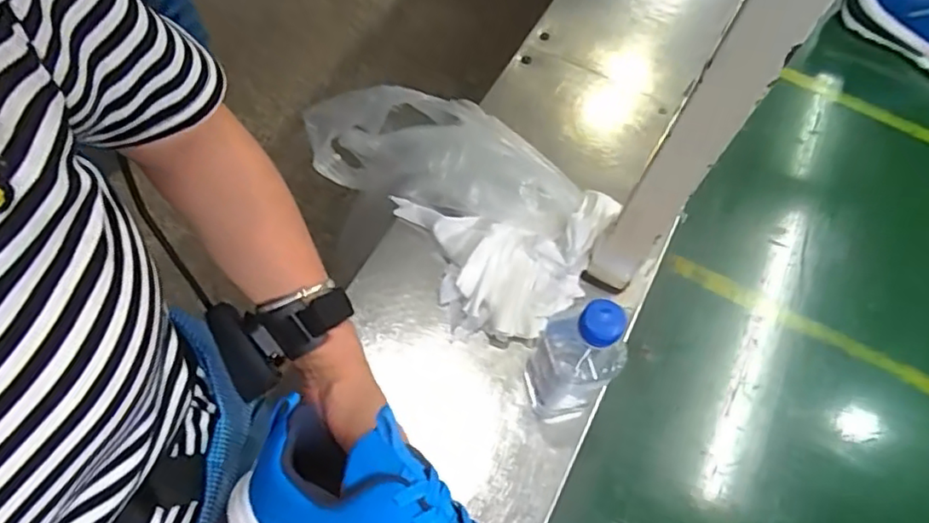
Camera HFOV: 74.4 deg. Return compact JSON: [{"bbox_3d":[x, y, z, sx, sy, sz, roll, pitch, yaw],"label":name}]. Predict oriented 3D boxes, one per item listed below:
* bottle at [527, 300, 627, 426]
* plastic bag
[{"bbox_3d":[0.089,0.084,0.512,0.074,0.176,0.066,34,65,14],"label":"bottle"},{"bbox_3d":[-0.045,-0.088,0.679,0.176,0.157,0.399,-39,55,-21],"label":"plastic bag"}]

